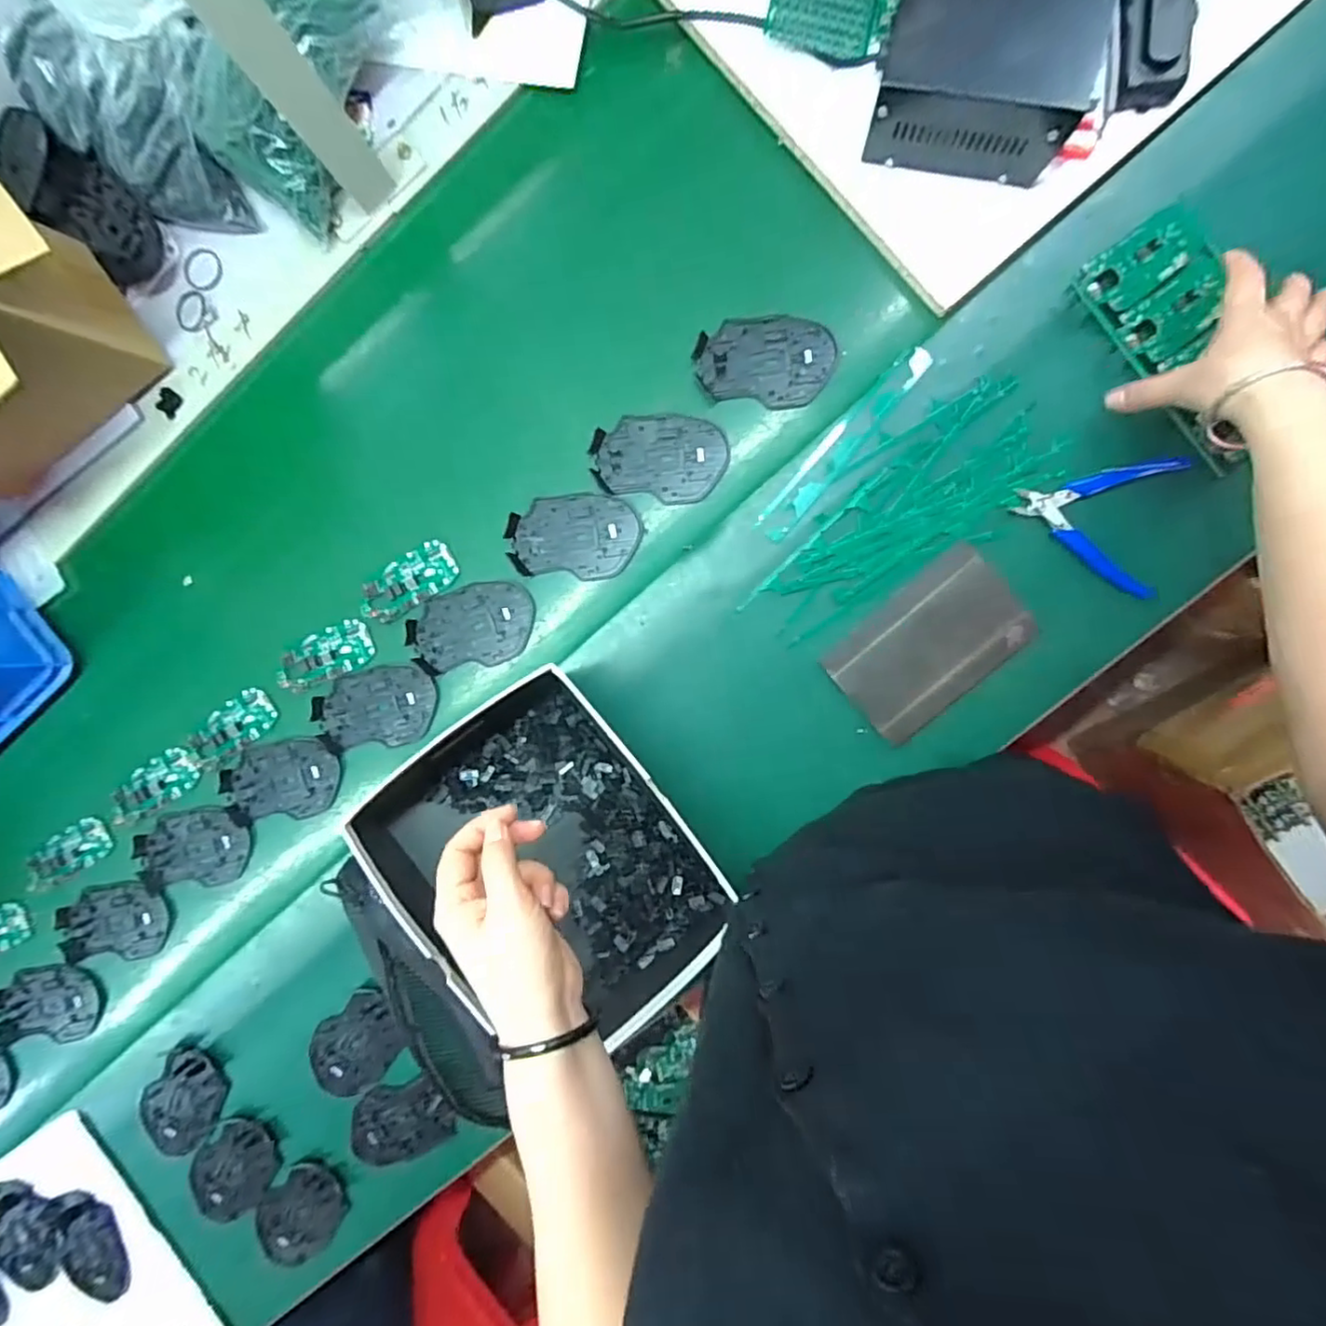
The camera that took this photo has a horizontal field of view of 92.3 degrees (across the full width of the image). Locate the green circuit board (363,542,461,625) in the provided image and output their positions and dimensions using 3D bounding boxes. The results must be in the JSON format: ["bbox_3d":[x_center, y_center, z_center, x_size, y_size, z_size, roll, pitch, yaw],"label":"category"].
[{"bbox_3d":[-0.234,-0.073,0.585,0.097,0.006,0.043,-33,90,7],"label":"green circuit board"}]

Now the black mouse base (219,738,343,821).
[{"bbox_3d":[-0.367,0.113,0.618,0.117,0.015,0.073,-7,93,6],"label":"black mouse base"}]

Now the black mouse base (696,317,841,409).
[{"bbox_3d":[0.085,-0.256,0.538,0.112,0.012,0.074,12,95,5],"label":"black mouse base"}]

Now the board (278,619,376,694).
[{"bbox_3d":[-0.317,-0.007,0.595,0.095,0.011,0.045,-22,91,7],"label":"board"}]

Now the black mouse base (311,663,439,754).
[{"bbox_3d":[-0.269,0.042,0.598,0.119,0.010,0.074,-6,93,6],"label":"black mouse base"}]

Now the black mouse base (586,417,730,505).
[{"bbox_3d":[-0.004,-0.179,0.553,0.114,0.008,0.072,11,95,5],"label":"black mouse base"}]

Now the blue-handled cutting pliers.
[{"bbox_3d":[0.340,-0.116,0.503,0.117,0.016,0.105,14,95,5],"label":"blue-handled cutting pliers"}]

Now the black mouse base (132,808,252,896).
[{"bbox_3d":[-0.463,0.184,0.629,0.119,0.011,0.073,-7,93,6],"label":"black mouse base"}]

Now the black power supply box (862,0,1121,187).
[{"bbox_3d":[0.225,-0.413,0.451,0.138,0.071,0.080,14,95,5],"label":"black power supply box"}]

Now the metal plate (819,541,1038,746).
[{"bbox_3d":[0.219,-0.013,0.522,0.148,0.012,0.097,-41,87,6],"label":"metal plate"}]

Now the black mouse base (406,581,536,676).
[{"bbox_3d":[-0.175,-0.033,0.583,0.117,0.008,0.072,-9,93,6],"label":"black mouse base"}]

